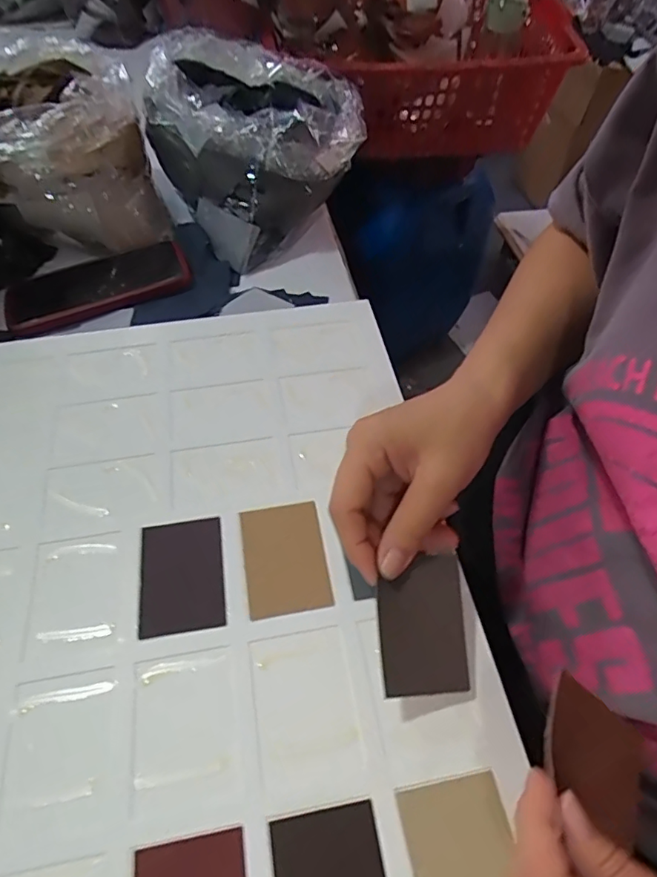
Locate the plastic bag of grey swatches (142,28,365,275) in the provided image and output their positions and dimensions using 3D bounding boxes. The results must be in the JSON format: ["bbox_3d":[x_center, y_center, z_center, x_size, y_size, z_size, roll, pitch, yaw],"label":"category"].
[{"bbox_3d":[-0.072,-0.316,0.575,0.190,0.130,0.188,-30,60,-22],"label":"plastic bag of grey swatches"}]

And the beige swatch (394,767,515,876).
[{"bbox_3d":[0.062,0.191,0.240,0.048,0.007,0.069,-8,54,-8],"label":"beige swatch"}]

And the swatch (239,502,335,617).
[{"bbox_3d":[-0.026,0.071,0.325,0.048,0.004,0.068,-8,54,-8],"label":"swatch"}]

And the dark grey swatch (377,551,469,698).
[{"bbox_3d":[0.048,0.094,0.277,0.045,0.004,0.066,3,68,-13],"label":"dark grey swatch"}]

